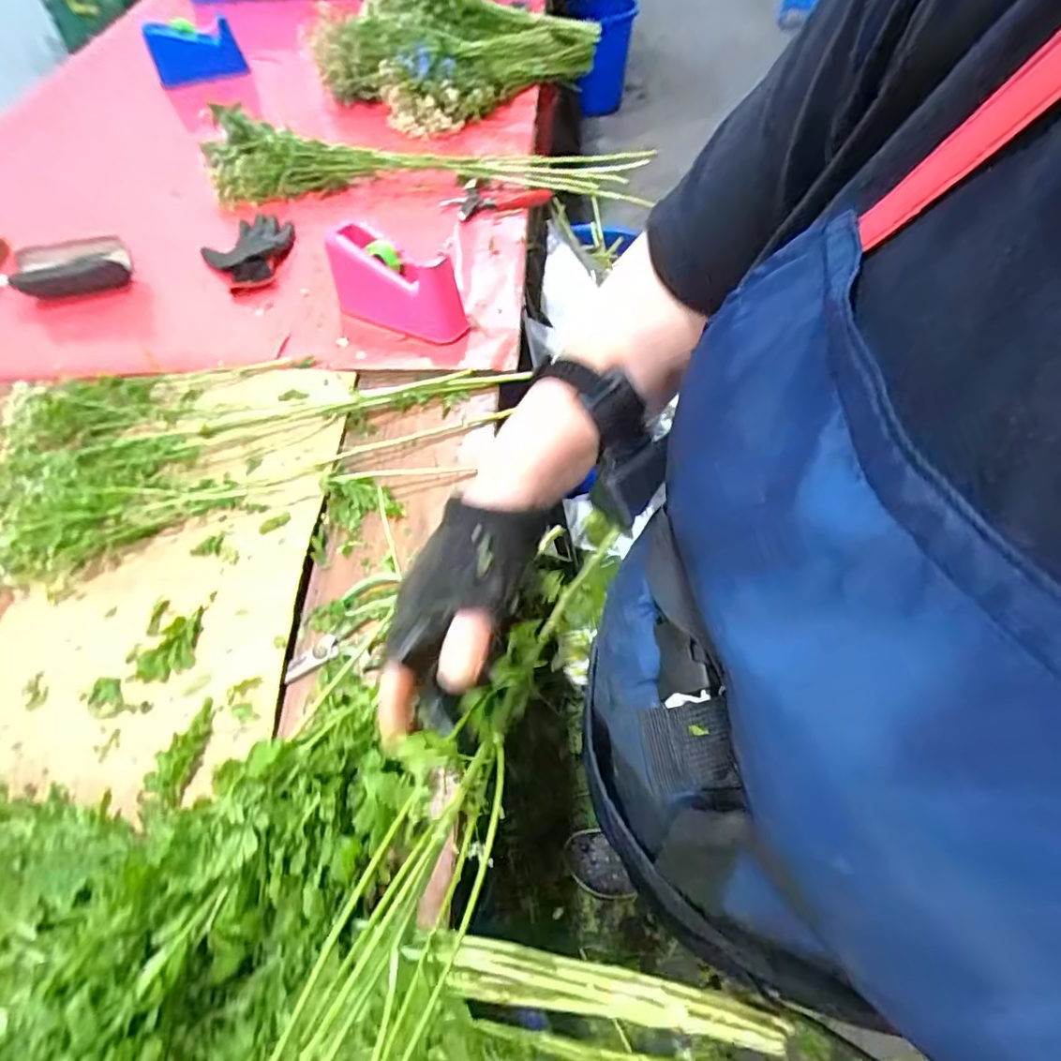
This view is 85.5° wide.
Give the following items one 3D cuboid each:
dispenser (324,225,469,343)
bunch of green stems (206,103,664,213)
[{"bbox_3d":[-0.184,-0.333,0.783,0.202,0.097,0.061,23,61,16],"label":"dispenser"},{"bbox_3d":[-0.186,-0.661,1.003,0.785,0.084,0.138,2,57,3],"label":"bunch of green stems"}]

